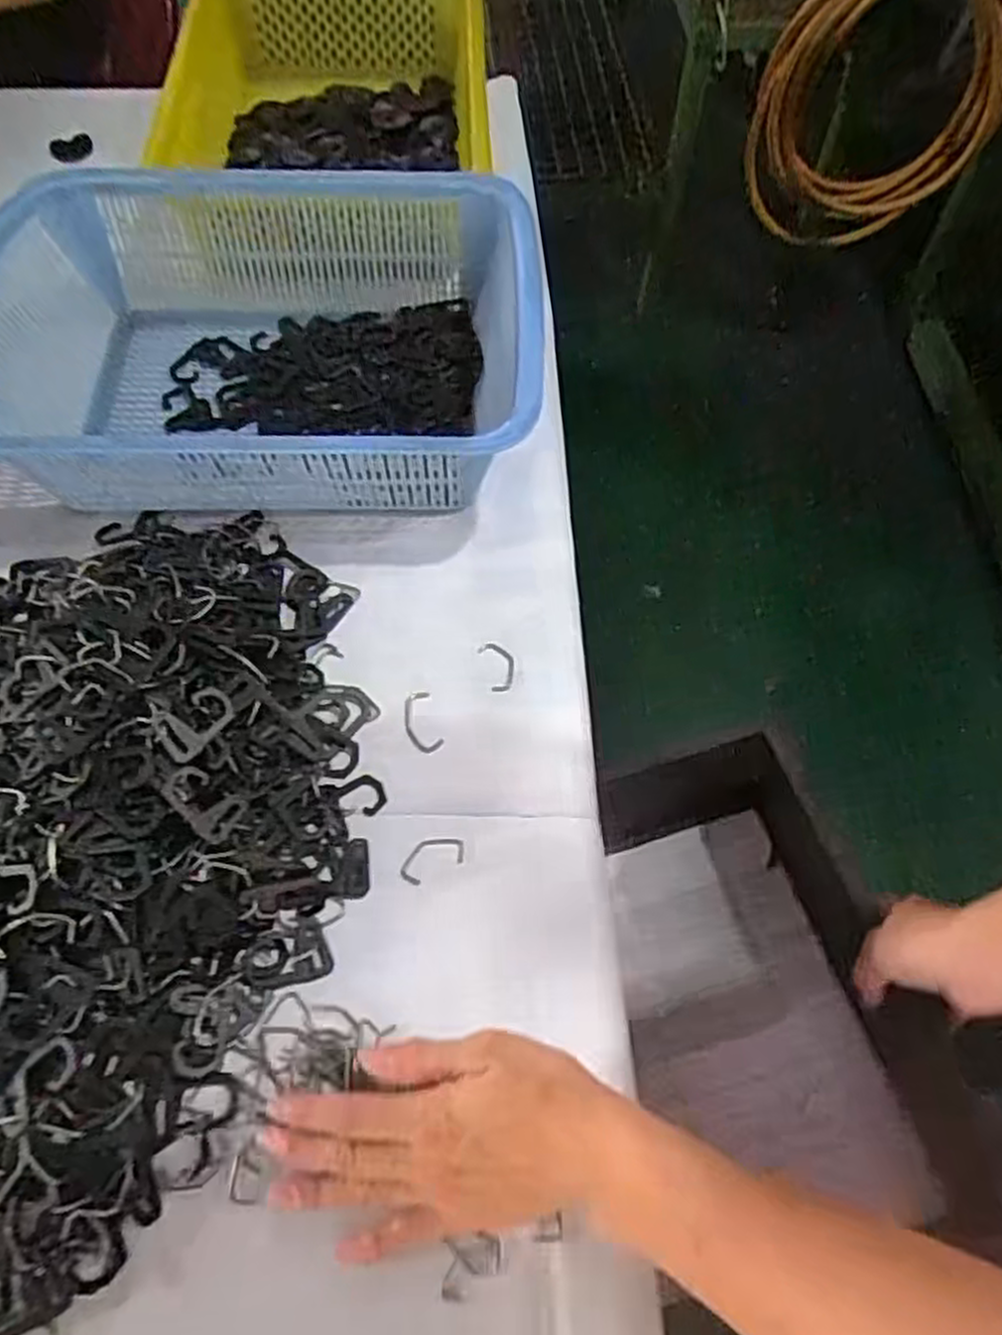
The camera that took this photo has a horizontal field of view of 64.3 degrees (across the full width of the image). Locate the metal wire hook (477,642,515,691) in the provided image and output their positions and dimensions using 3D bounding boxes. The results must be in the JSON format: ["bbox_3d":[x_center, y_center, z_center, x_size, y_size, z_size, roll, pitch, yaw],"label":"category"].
[{"bbox_3d":[-0.001,-0.002,0.498,0.019,0.004,0.035,-18,65,-10],"label":"metal wire hook"}]

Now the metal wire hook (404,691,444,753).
[{"bbox_3d":[-0.048,0.032,0.477,0.019,0.004,0.040,-15,65,-9],"label":"metal wire hook"}]

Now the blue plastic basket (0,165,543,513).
[{"bbox_3d":[-0.155,-0.213,0.540,0.325,0.105,0.252,0,63,-2],"label":"blue plastic basket"}]

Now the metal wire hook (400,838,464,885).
[{"bbox_3d":[-0.038,0.104,0.440,0.038,0.004,0.020,-25,67,-13],"label":"metal wire hook"}]

